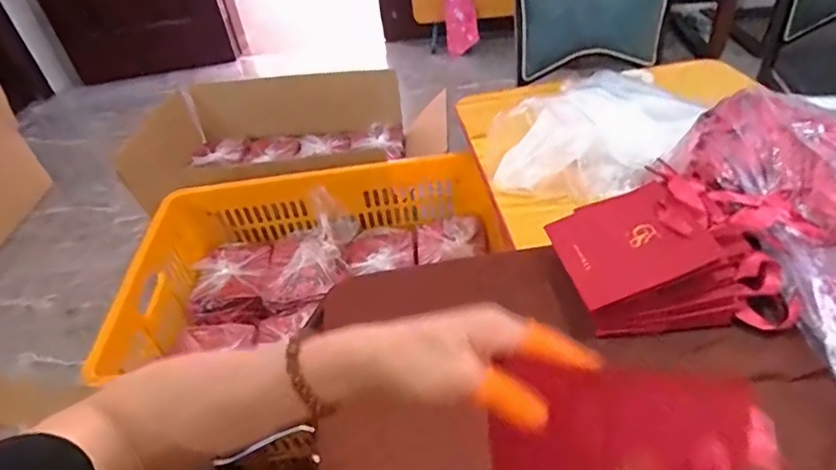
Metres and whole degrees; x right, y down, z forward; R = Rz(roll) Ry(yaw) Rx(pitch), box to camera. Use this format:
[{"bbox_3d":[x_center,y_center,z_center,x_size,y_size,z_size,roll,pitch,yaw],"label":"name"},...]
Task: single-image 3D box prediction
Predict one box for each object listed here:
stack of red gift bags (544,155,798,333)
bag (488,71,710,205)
[{"bbox_3d":[0.262,0.016,0.555,0.195,0.096,0.186,-8,41,-1],"label":"stack of red gift bags"},{"bbox_3d":[0.282,-0.177,0.836,0.341,0.105,0.228,-26,44,-21],"label":"bag"}]

